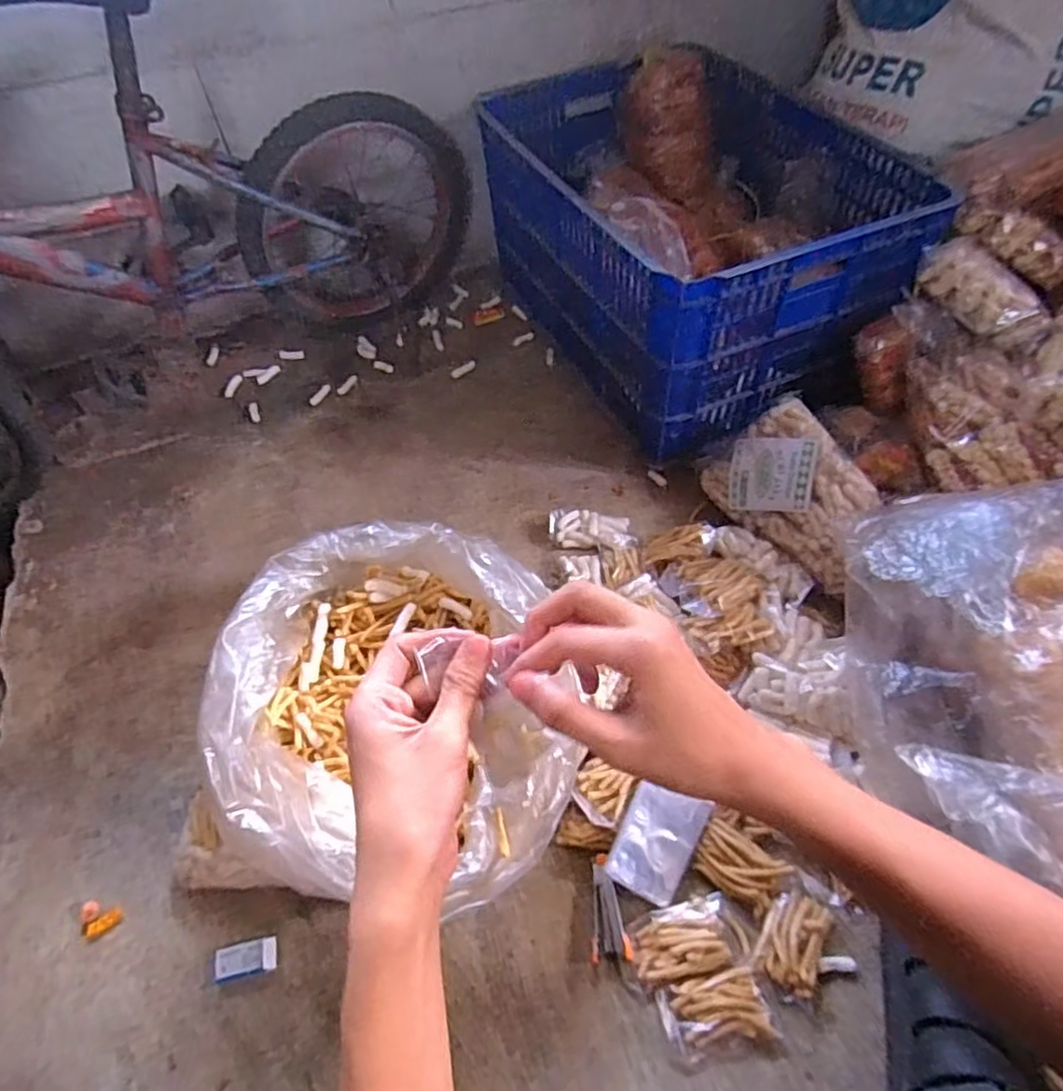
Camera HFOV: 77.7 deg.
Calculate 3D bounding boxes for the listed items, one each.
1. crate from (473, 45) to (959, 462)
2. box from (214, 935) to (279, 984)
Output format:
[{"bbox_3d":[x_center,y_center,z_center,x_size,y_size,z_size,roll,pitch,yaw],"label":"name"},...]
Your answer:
[{"bbox_3d":[0.236,-0.459,0.989,0.424,0.265,0.619,-23,57,-14],"label":"crate"},{"bbox_3d":[-0.268,0.389,0.620,0.057,0.009,0.029,-12,55,-6],"label":"box"}]

